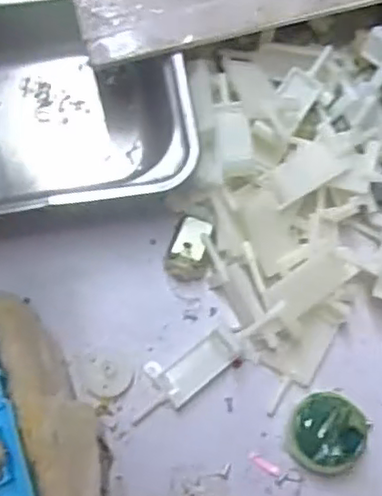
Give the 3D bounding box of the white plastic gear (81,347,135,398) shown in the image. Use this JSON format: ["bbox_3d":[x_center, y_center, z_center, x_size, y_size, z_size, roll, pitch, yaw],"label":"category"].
[{"bbox_3d":[-0.038,0.057,0.301,0.023,0.004,0.023,8,58,-6],"label":"white plastic gear"}]

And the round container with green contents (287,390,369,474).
[{"bbox_3d":[0.060,0.081,0.291,0.035,0.017,0.033,0,74,-1],"label":"round container with green contents"}]

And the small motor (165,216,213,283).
[{"bbox_3d":[0.001,0.000,0.311,0.019,0.020,0.028,16,74,3],"label":"small motor"}]

